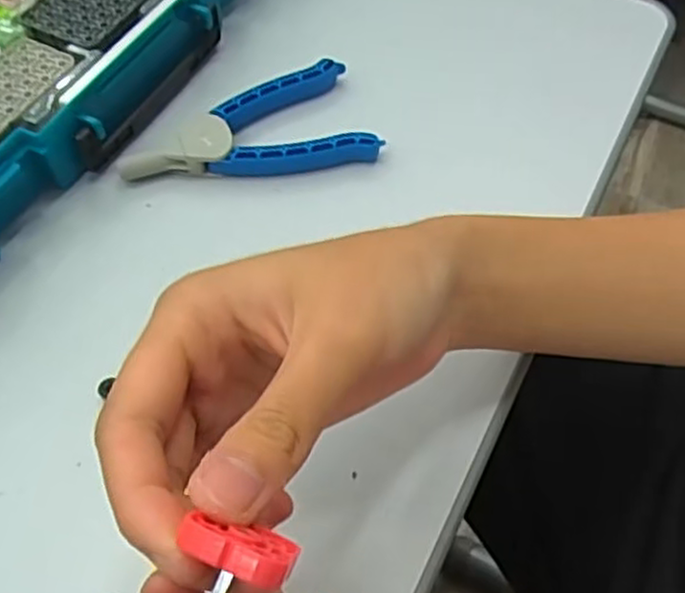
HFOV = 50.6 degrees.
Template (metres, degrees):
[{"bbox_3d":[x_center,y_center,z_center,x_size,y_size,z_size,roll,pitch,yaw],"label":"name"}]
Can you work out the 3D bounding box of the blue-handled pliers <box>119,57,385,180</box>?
[{"bbox_3d":[-0.050,-0.092,0.382,0.127,0.014,0.067,-7,57,-5],"label":"blue-handled pliers"}]

